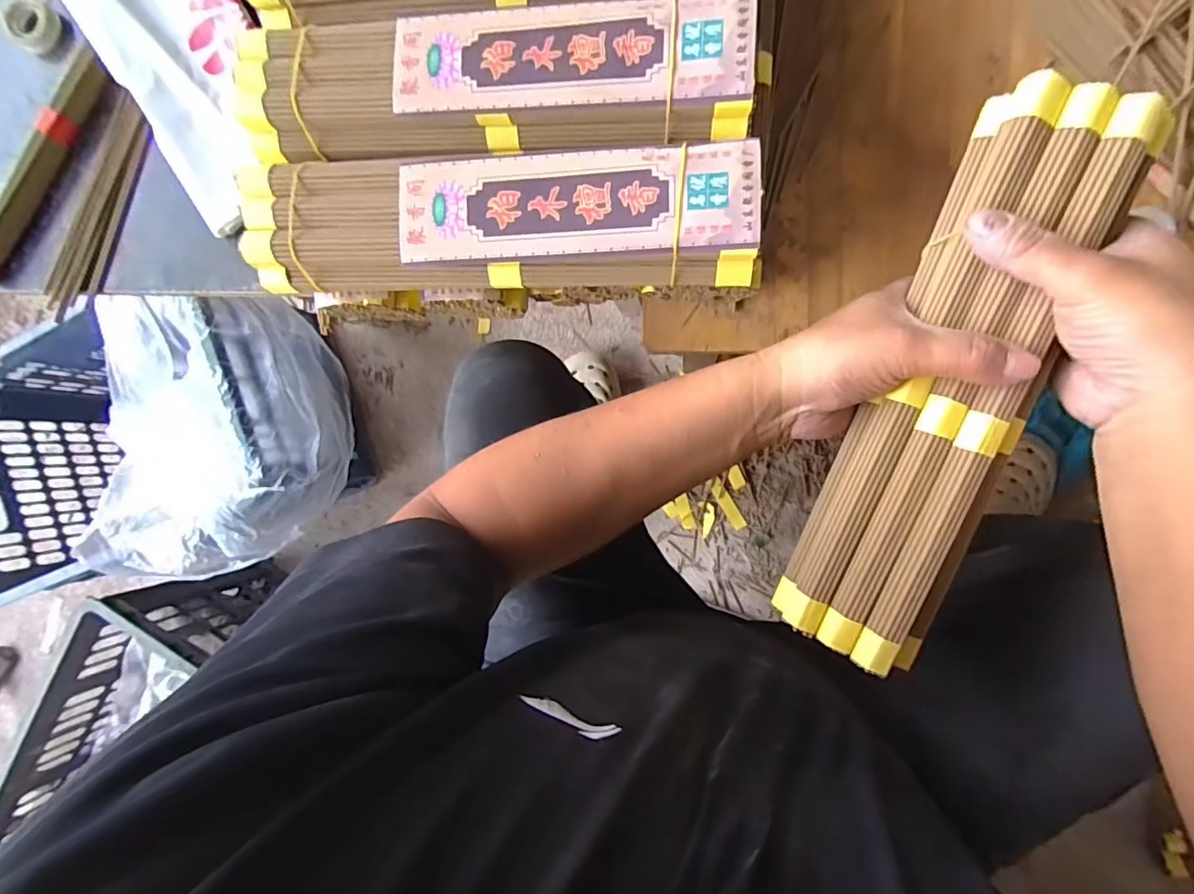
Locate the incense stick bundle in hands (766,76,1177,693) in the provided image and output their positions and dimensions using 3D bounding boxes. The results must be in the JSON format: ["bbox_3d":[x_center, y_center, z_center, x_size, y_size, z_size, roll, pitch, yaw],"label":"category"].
[{"bbox_3d":[0.197,-0.029,0.302,0.077,0.037,0.316,20,99,8],"label":"incense stick bundle in hands"}]

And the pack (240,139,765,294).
[{"bbox_3d":[-0.064,-0.140,0.343,0.319,0.055,0.080,2,91,9],"label":"pack"}]

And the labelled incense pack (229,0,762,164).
[{"bbox_3d":[-0.068,-0.220,0.334,0.313,0.039,0.092,7,92,9],"label":"labelled incense pack"}]

